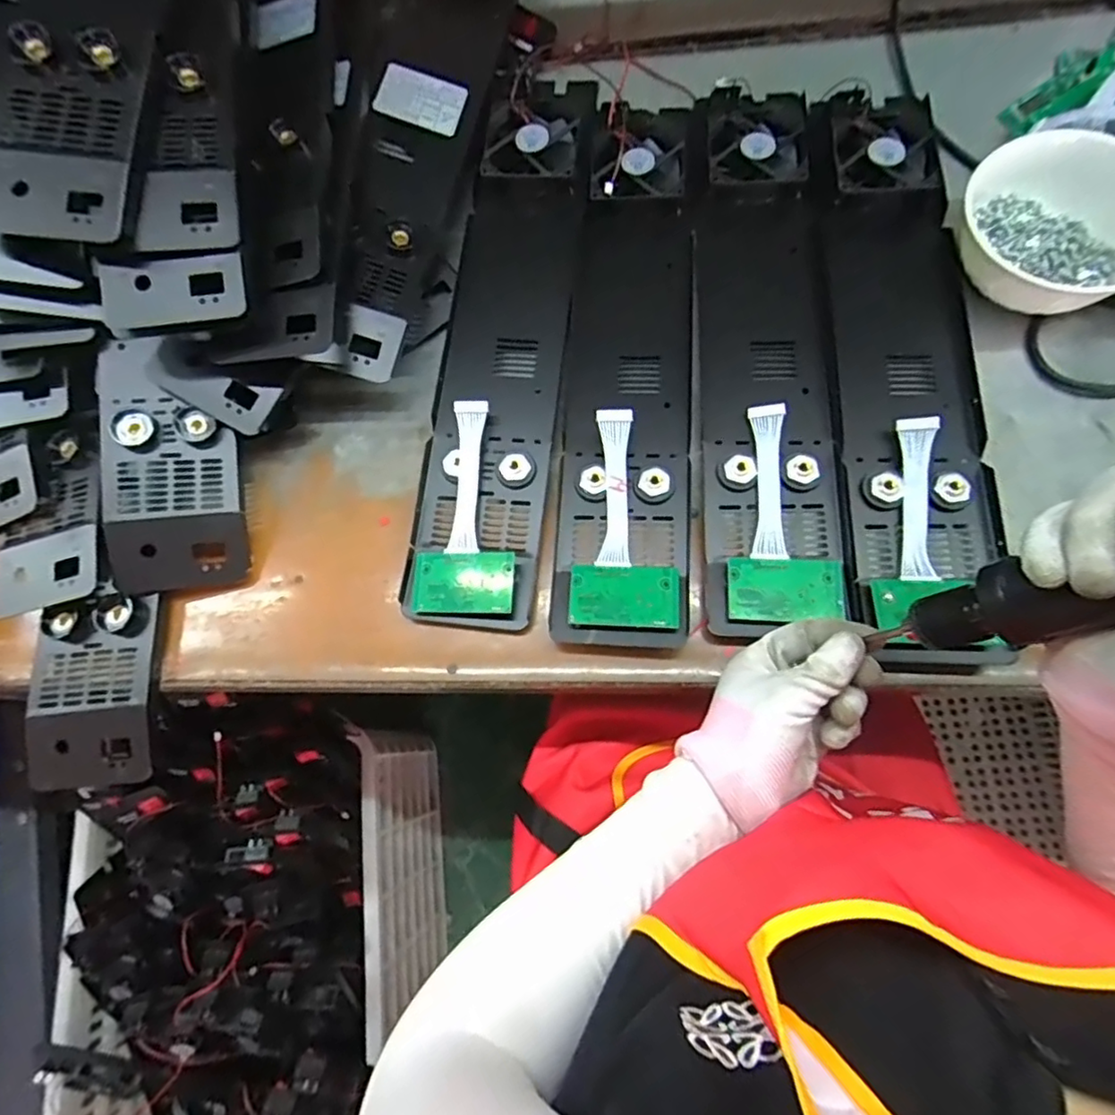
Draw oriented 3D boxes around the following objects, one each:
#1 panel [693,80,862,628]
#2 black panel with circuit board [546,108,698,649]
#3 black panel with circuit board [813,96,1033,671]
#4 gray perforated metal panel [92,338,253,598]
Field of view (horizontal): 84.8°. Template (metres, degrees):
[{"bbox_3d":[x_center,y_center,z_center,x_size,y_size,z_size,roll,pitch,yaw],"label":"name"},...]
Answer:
[{"bbox_3d":[0.162,-0.186,0.475,0.101,0.033,0.485,1,74,6],"label":"panel"},{"bbox_3d":[0.057,-0.167,0.477,0.095,0.027,0.463,2,74,7],"label":"black panel with circuit board"},{"bbox_3d":[0.260,-0.163,0.459,0.102,0.029,0.477,2,74,7],"label":"black panel with circuit board"},{"bbox_3d":[-0.301,-0.071,0.474,0.098,0.017,0.193,-9,88,-8],"label":"gray perforated metal panel"}]

